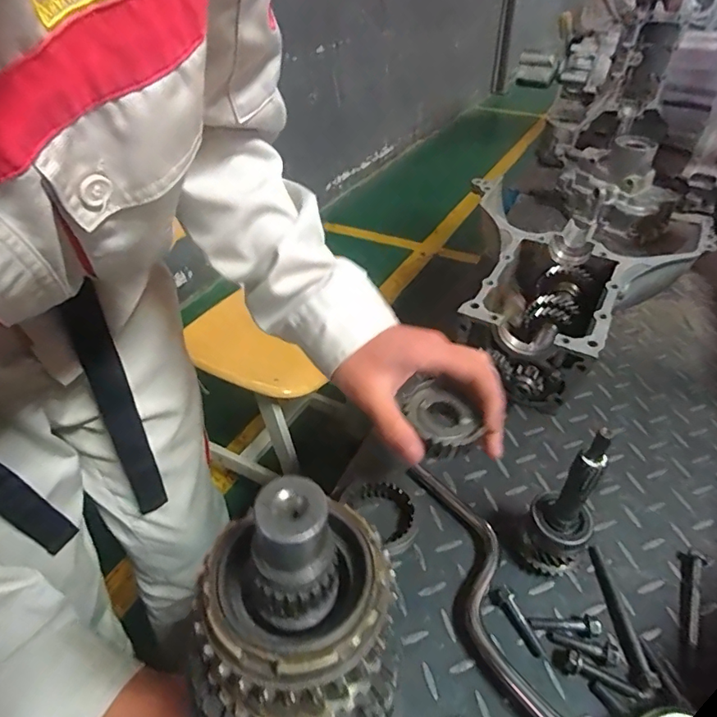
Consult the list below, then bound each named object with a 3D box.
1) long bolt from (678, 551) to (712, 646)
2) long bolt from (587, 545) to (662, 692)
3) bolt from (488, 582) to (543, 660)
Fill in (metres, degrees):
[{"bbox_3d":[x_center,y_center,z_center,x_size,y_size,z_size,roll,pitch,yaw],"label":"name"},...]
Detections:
[{"bbox_3d":[0.259,0.184,0.374,0.017,0.016,0.077,17,43,21],"label":"long bolt"},{"bbox_3d":[0.196,0.190,0.364,0.012,0.011,0.102,0,39,1],"label":"long bolt"},{"bbox_3d":[0.117,0.191,0.357,0.015,0.015,0.050,-18,42,-19],"label":"bolt"}]

